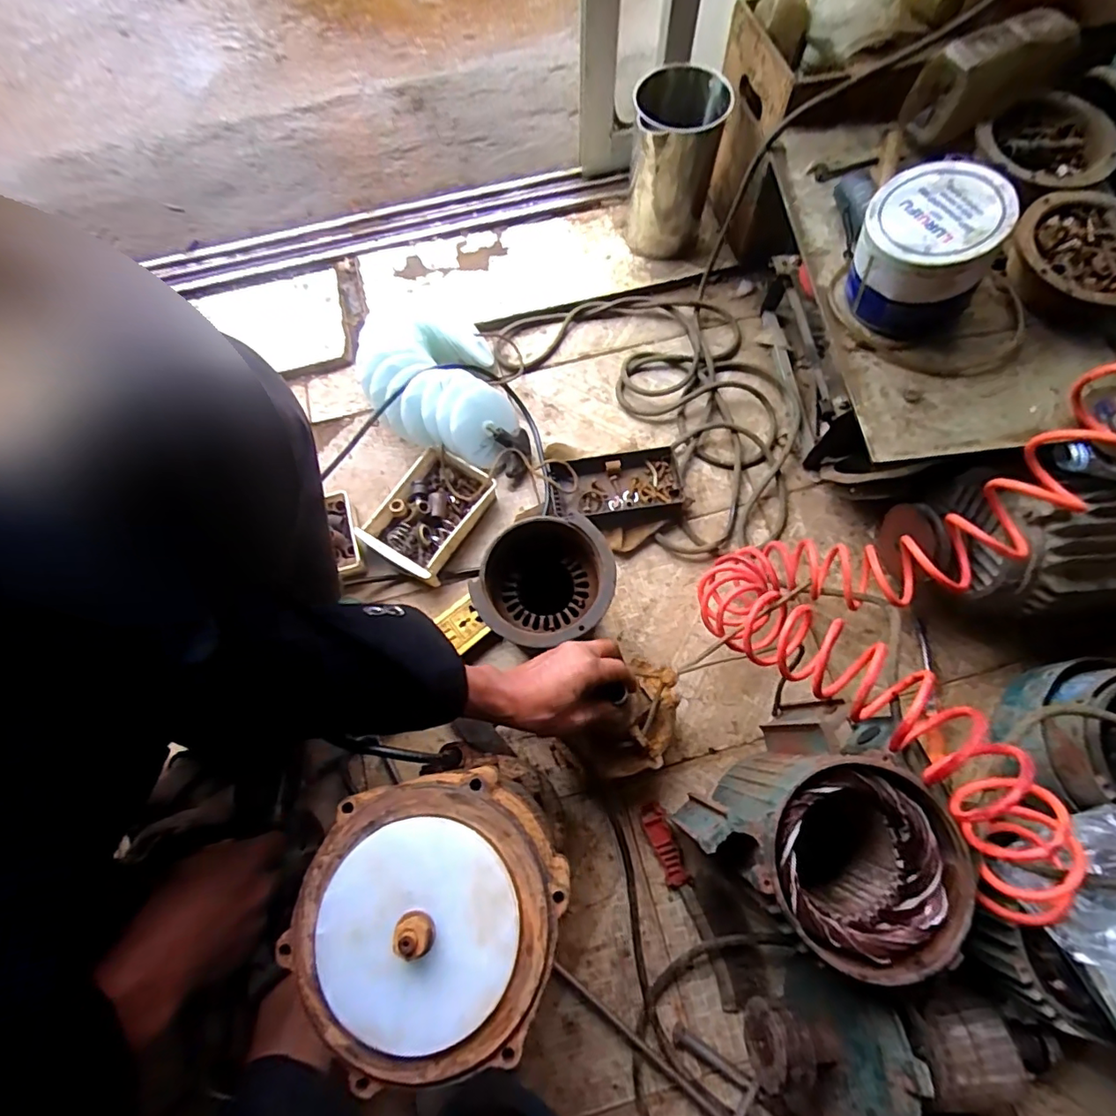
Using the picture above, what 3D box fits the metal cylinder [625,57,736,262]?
[{"bbox_3d":[0.169,-0.576,0.816,0.119,0.211,0.123,0,72,1],"label":"metal cylinder"}]

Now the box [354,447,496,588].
[{"bbox_3d":[-0.181,-0.063,0.755,0.122,0.044,0.171,28,75,9],"label":"box"}]

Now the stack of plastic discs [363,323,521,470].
[{"bbox_3d":[-0.154,-0.234,0.781,0.192,0.092,0.224,-35,75,-10],"label":"stack of plastic discs"}]

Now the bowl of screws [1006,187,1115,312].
[{"bbox_3d":[0.566,-0.323,0.587,0.157,0.045,0.147,-31,74,-8],"label":"bowl of screws"}]

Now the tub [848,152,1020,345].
[{"bbox_3d":[0.370,-0.313,0.558,0.122,0.114,0.125,-1,72,2],"label":"tub"}]

